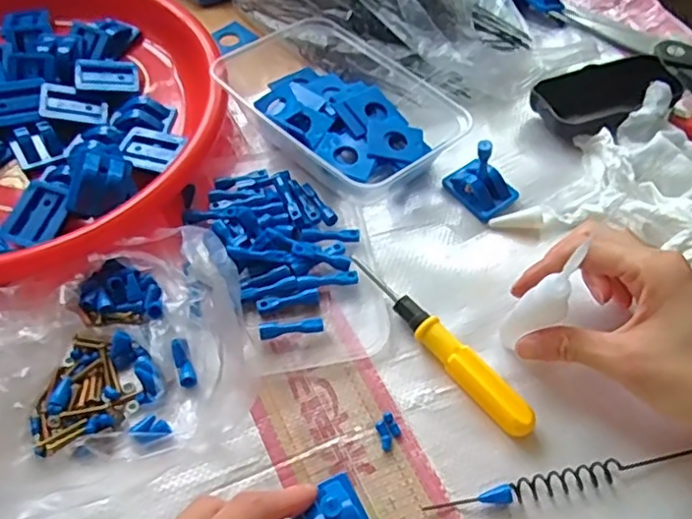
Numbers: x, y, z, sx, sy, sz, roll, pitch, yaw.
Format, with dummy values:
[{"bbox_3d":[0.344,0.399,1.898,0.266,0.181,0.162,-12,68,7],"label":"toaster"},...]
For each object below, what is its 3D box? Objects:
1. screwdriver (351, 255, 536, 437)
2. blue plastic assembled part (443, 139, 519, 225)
[{"bbox_3d":[0.051,0.047,0.367,0.018,0.015,0.139,-35,63,-24],"label":"screwdriver"},{"bbox_3d":[0.092,-0.057,0.418,0.029,0.042,0.042,-33,62,-22],"label":"blue plastic assembled part"}]

